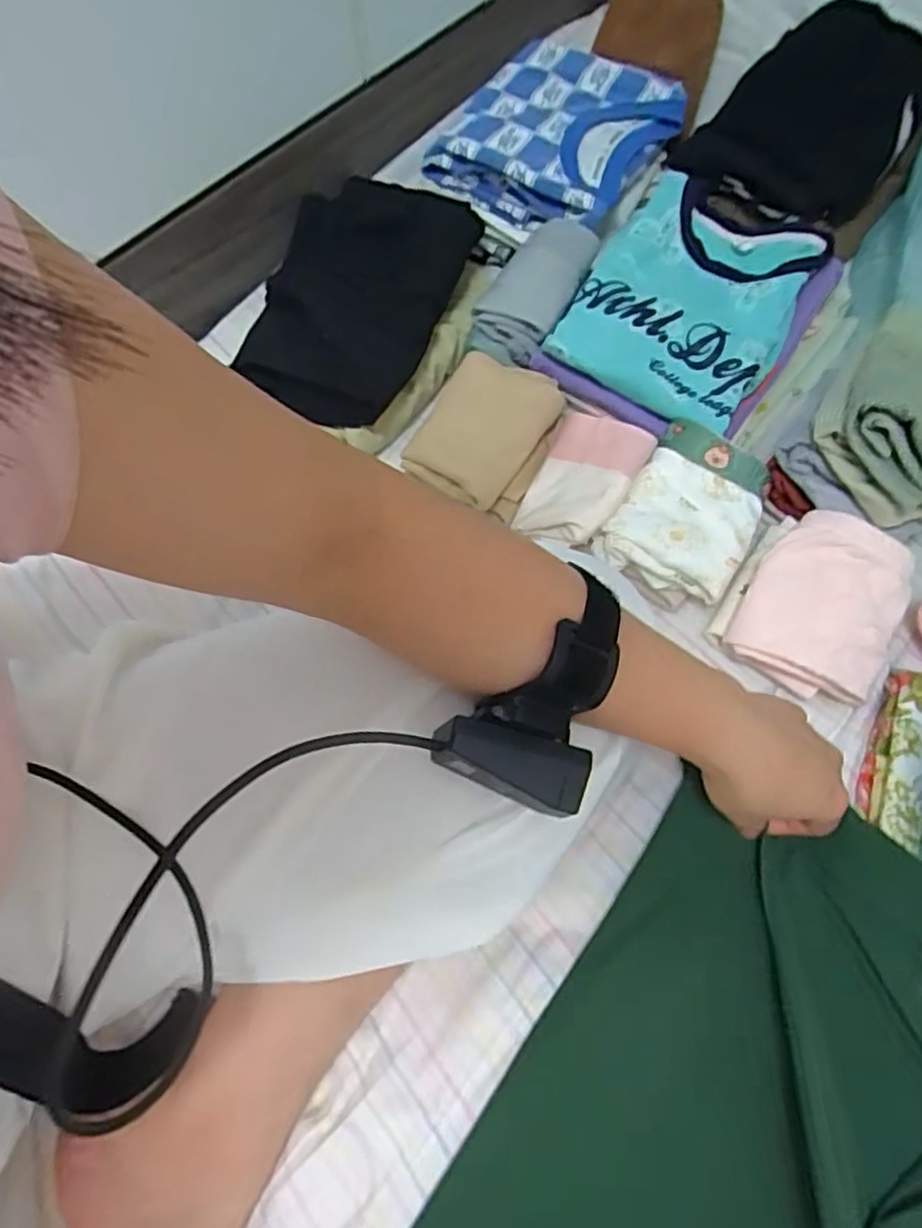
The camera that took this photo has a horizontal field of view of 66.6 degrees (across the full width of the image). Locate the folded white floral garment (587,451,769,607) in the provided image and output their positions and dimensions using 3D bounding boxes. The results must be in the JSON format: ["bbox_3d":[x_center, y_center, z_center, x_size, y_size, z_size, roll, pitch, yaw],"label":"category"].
[{"bbox_3d":[0.149,-0.059,0.474,0.086,0.027,0.089,31,71,18],"label":"folded white floral garment"}]

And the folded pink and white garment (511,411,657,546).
[{"bbox_3d":[0.082,-0.093,0.489,0.068,0.047,0.087,29,71,17],"label":"folded pink and white garment"}]

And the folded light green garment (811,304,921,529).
[{"bbox_3d":[0.283,-0.121,0.433,0.106,0.074,0.105,-41,68,-14],"label":"folded light green garment"}]

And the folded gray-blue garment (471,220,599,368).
[{"bbox_3d":[0.059,-0.263,0.560,0.069,0.034,0.117,22,68,14],"label":"folded gray-blue garment"}]

